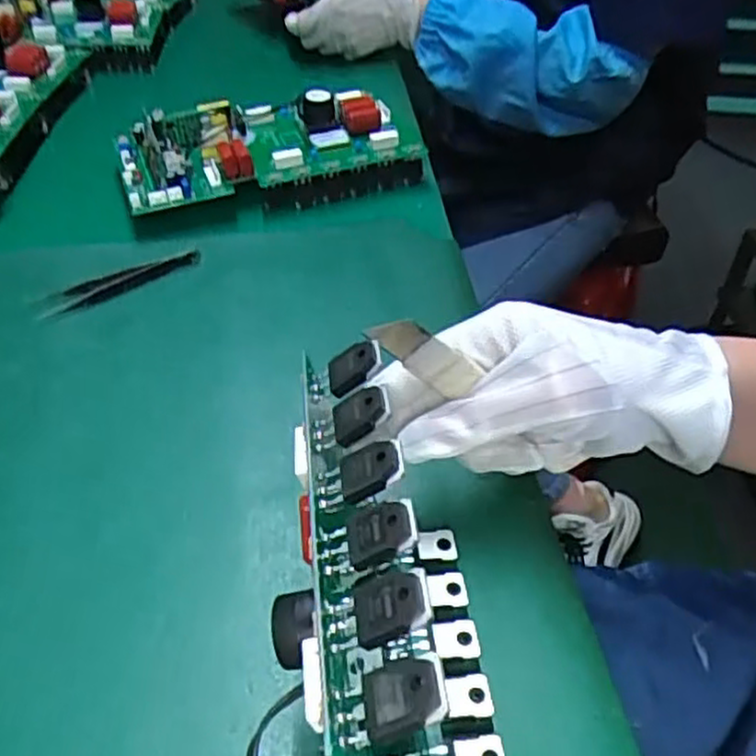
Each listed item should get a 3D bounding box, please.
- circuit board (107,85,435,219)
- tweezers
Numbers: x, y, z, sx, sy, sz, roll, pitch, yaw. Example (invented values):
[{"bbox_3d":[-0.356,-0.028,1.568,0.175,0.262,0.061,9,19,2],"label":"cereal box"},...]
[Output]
[{"bbox_3d":[-0.088,-0.187,0.593,0.232,0.047,0.116,-13,45,-14],"label":"circuit board"},{"bbox_3d":[-0.169,-0.064,0.488,0.106,0.009,0.019,-22,48,-22],"label":"tweezers"}]

